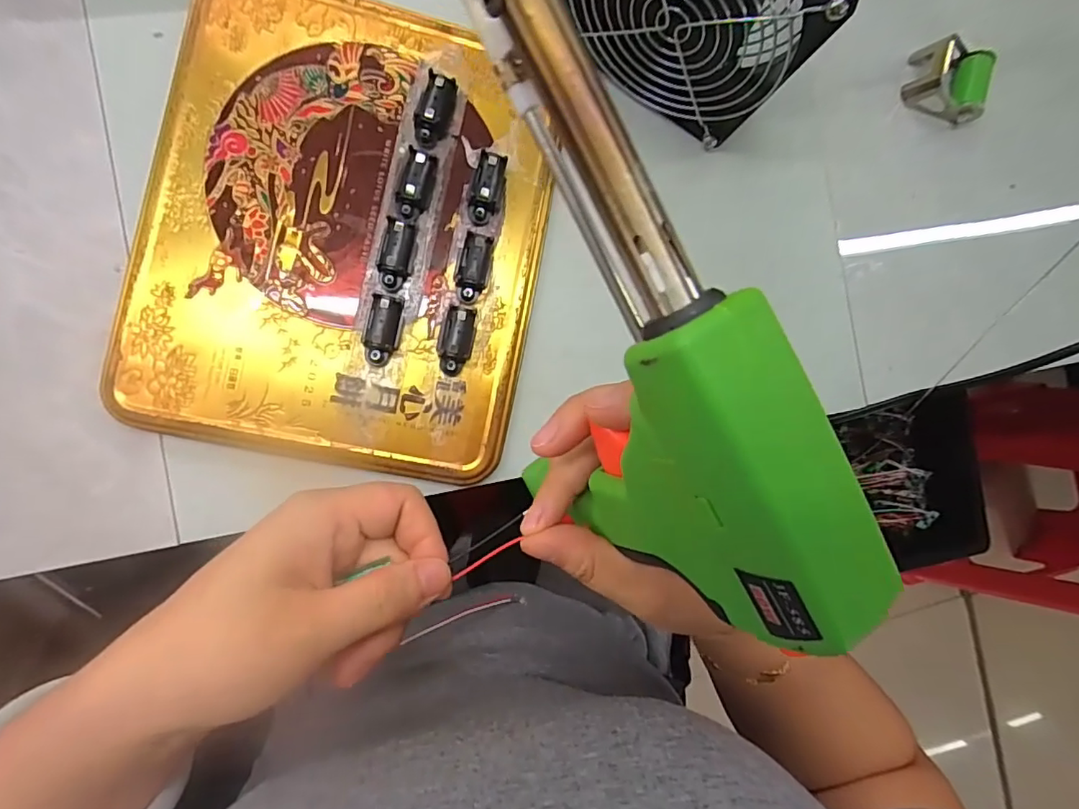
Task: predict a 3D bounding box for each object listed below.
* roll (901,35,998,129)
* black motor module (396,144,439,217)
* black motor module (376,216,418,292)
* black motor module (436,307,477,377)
[{"bbox_3d":[0.264,-0.210,0.352,0.049,0.030,0.049,-1,99,-7],"label":"roll"},{"bbox_3d":[-0.063,-0.111,0.275,0.014,0.014,0.033,22,98,-9],"label":"black motor module"},{"bbox_3d":[-0.072,-0.075,0.274,0.015,0.014,0.034,12,87,-9],"label":"black motor module"},{"bbox_3d":[-0.043,-0.033,0.279,0.018,0.011,0.034,12,87,-9],"label":"black motor module"}]

